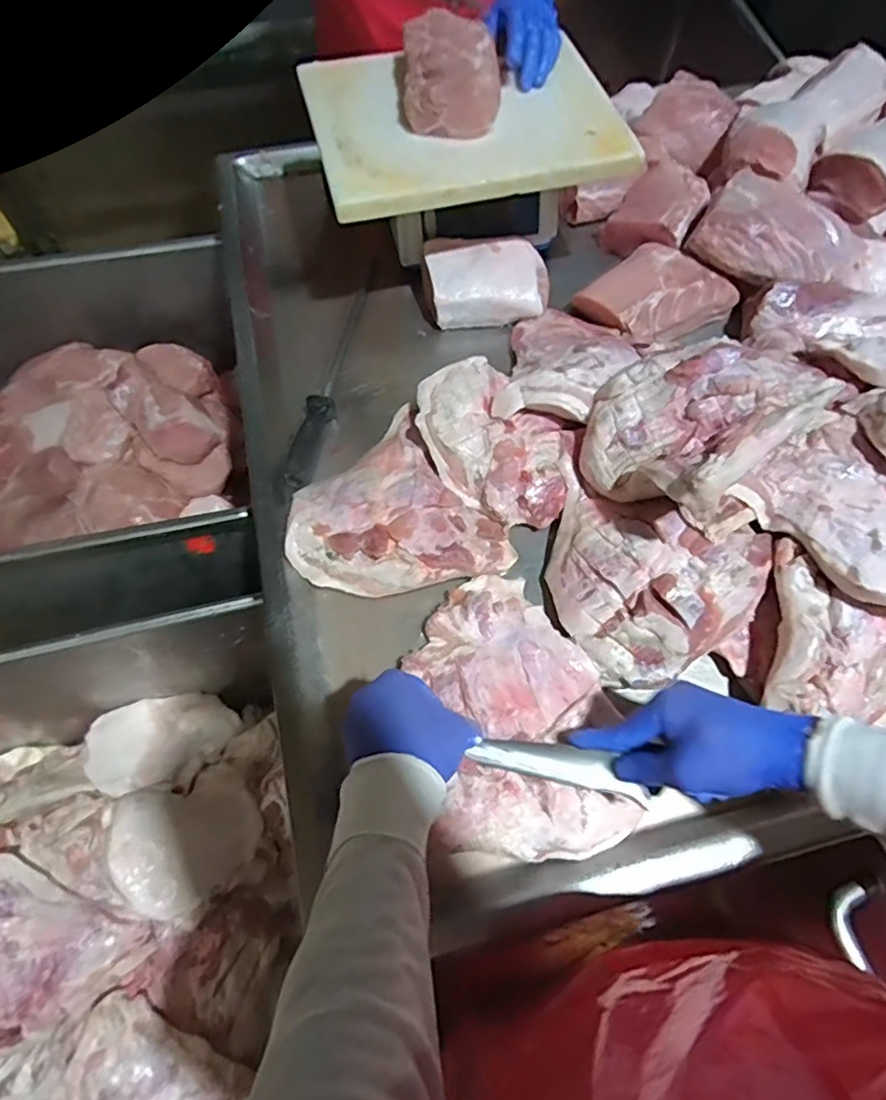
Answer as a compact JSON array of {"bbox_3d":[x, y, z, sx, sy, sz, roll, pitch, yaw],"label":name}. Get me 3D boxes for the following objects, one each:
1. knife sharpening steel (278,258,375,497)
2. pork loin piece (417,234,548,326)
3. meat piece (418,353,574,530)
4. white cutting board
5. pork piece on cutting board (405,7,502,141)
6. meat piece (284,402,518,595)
[{"bbox_3d":[-0.133,-0.253,0.782,0.034,0.036,0.428,9,62,4],"label":"knife sharpening steel"},{"bbox_3d":[0.055,-0.359,0.810,0.163,0.059,0.114,-1,62,-1],"label":"pork loin piece"},{"bbox_3d":[0.058,-0.120,0.673,0.141,0.056,0.205,-36,67,-18],"label":"meat piece"},{"bbox_3d":[0.023,-0.542,0.764,0.359,0.034,0.301,-13,62,-7],"label":"white cutting board"},{"bbox_3d":[0.011,-0.583,0.742,0.111,0.053,0.182,-2,62,-1],"label":"pork piece on cutting board"},{"bbox_3d":[-0.057,-0.029,0.650,0.206,0.055,0.222,-36,67,-18],"label":"meat piece"}]

